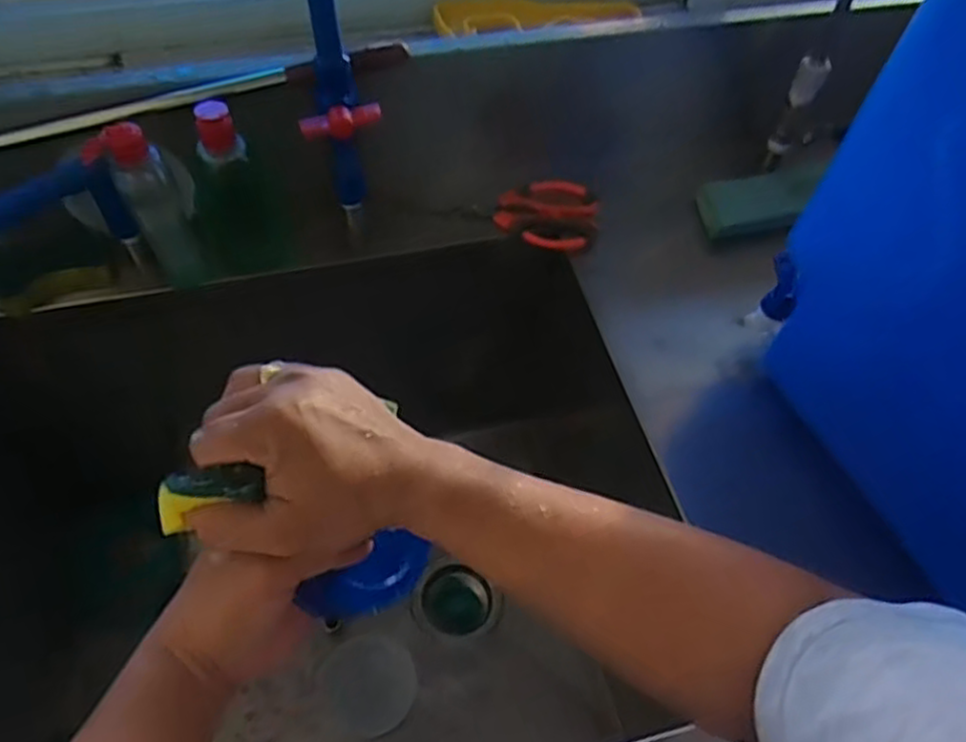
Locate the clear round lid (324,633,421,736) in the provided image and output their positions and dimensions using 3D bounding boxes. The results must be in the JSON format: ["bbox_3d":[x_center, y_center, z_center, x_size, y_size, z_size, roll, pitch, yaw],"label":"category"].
[{"bbox_3d":[-0.129,0.359,0.831,0.102,0.008,0.109,-4,55,5],"label":"clear round lid"}]

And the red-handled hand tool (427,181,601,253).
[{"bbox_3d":[0.037,-0.161,0.729,0.156,0.030,0.079,12,56,4],"label":"red-handled hand tool"}]

